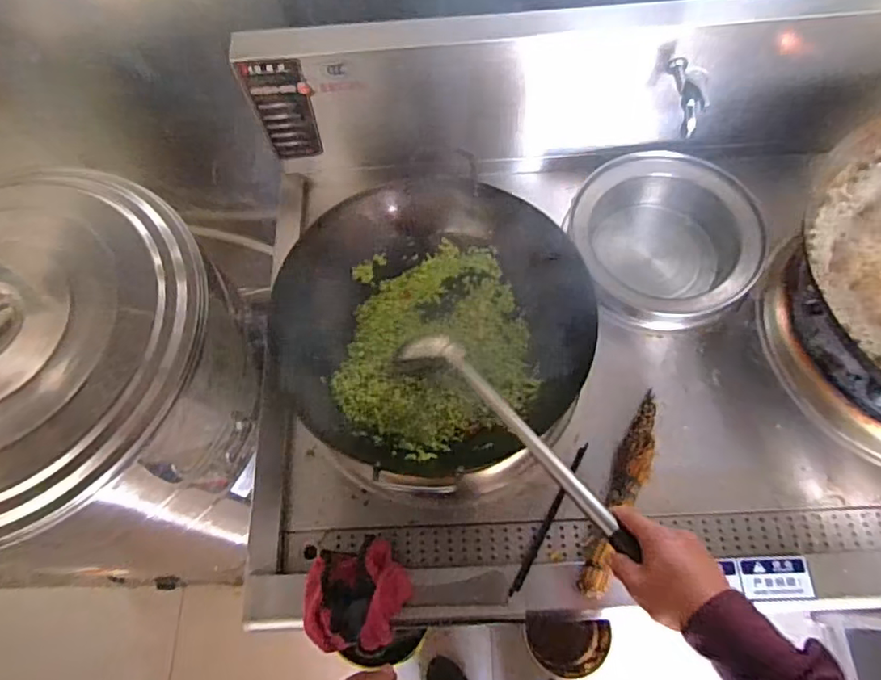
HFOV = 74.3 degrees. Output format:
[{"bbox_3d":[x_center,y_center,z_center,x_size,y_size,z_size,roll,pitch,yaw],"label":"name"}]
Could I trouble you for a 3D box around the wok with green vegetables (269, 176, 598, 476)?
[{"bbox_3d":[0.000,-0.019,0.822,0.383,0.147,0.378,-1,66,2],"label":"wok with green vegetables"}]

